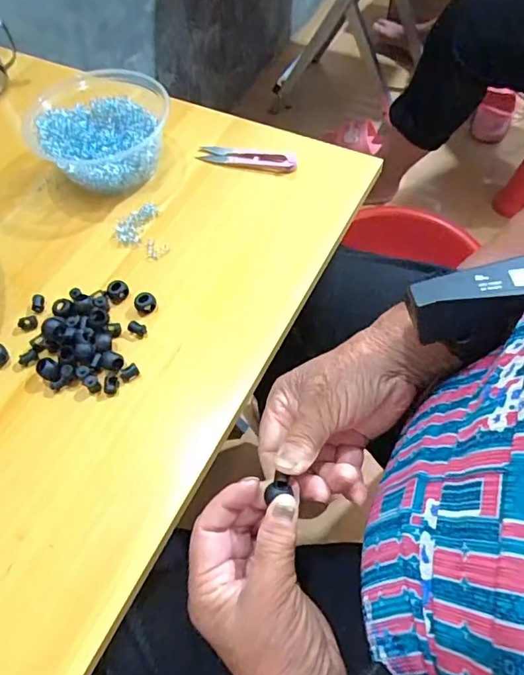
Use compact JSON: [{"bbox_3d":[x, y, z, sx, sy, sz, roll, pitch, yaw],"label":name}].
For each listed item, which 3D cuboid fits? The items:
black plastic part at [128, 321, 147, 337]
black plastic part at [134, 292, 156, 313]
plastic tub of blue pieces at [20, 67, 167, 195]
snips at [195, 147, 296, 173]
[{"bbox_3d":[-0.101,-0.007,0.400,0.015,0.007,0.010,22,62,17],"label":"black plastic part"},{"bbox_3d":[-0.096,-0.029,0.408,0.017,0.013,0.013,-18,59,-7],"label":"black plastic part"},{"bbox_3d":[-0.155,-0.201,0.486,0.120,0.058,0.134,-4,58,2],"label":"plastic tub of blue pieces"},{"bbox_3d":[-0.015,-0.180,0.493,0.098,0.006,0.023,10,59,10],"label":"snips"}]

